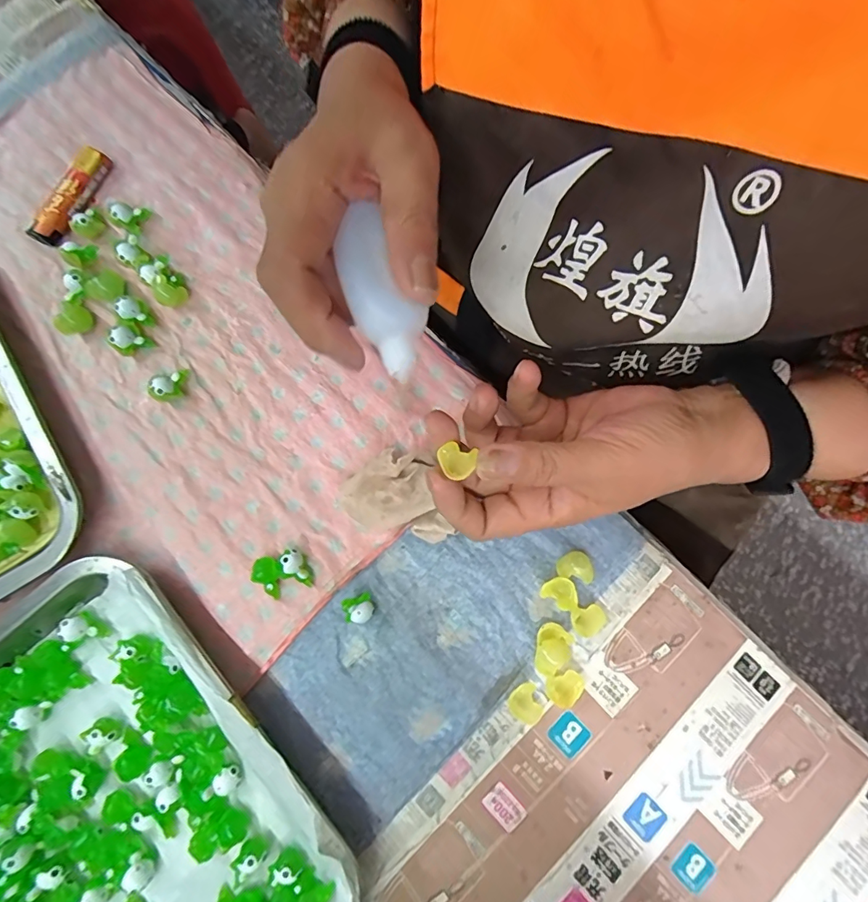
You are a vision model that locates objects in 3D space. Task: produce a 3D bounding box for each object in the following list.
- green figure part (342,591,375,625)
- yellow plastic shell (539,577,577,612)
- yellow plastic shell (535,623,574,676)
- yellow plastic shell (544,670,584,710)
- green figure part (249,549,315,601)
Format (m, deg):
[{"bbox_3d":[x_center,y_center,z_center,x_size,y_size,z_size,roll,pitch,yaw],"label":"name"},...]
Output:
[{"bbox_3d":[-0.046,0.096,0.280,0.017,0.019,0.016,-17,78,-5],"label":"green figure part"},{"bbox_3d":[0.078,0.087,0.286,0.023,0.011,0.017,31,78,5],"label":"yellow plastic shell"},{"bbox_3d":[0.072,0.121,0.280,0.020,0.010,0.030,14,77,2],"label":"yellow plastic shell"},{"bbox_3d":[0.078,0.141,0.277,0.021,0.007,0.018,-42,82,-10],"label":"yellow plastic shell"},{"bbox_3d":[-0.095,0.076,0.286,0.032,0.016,0.026,-20,79,-6],"label":"green figure part"}]

